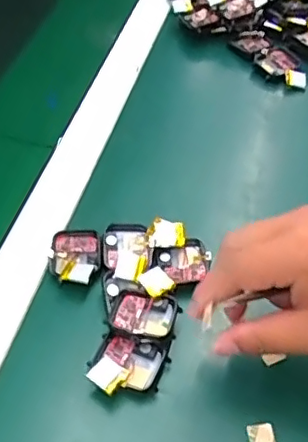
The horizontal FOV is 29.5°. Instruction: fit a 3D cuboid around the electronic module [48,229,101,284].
[{"bbox_3d":[-0.059,0.024,0.433,0.037,0.010,0.054,-4,49,-3],"label":"electronic module"}]

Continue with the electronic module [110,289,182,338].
[{"bbox_3d":[-0.008,0.066,0.399,0.045,0.016,0.035,9,49,8],"label":"electronic module"}]

